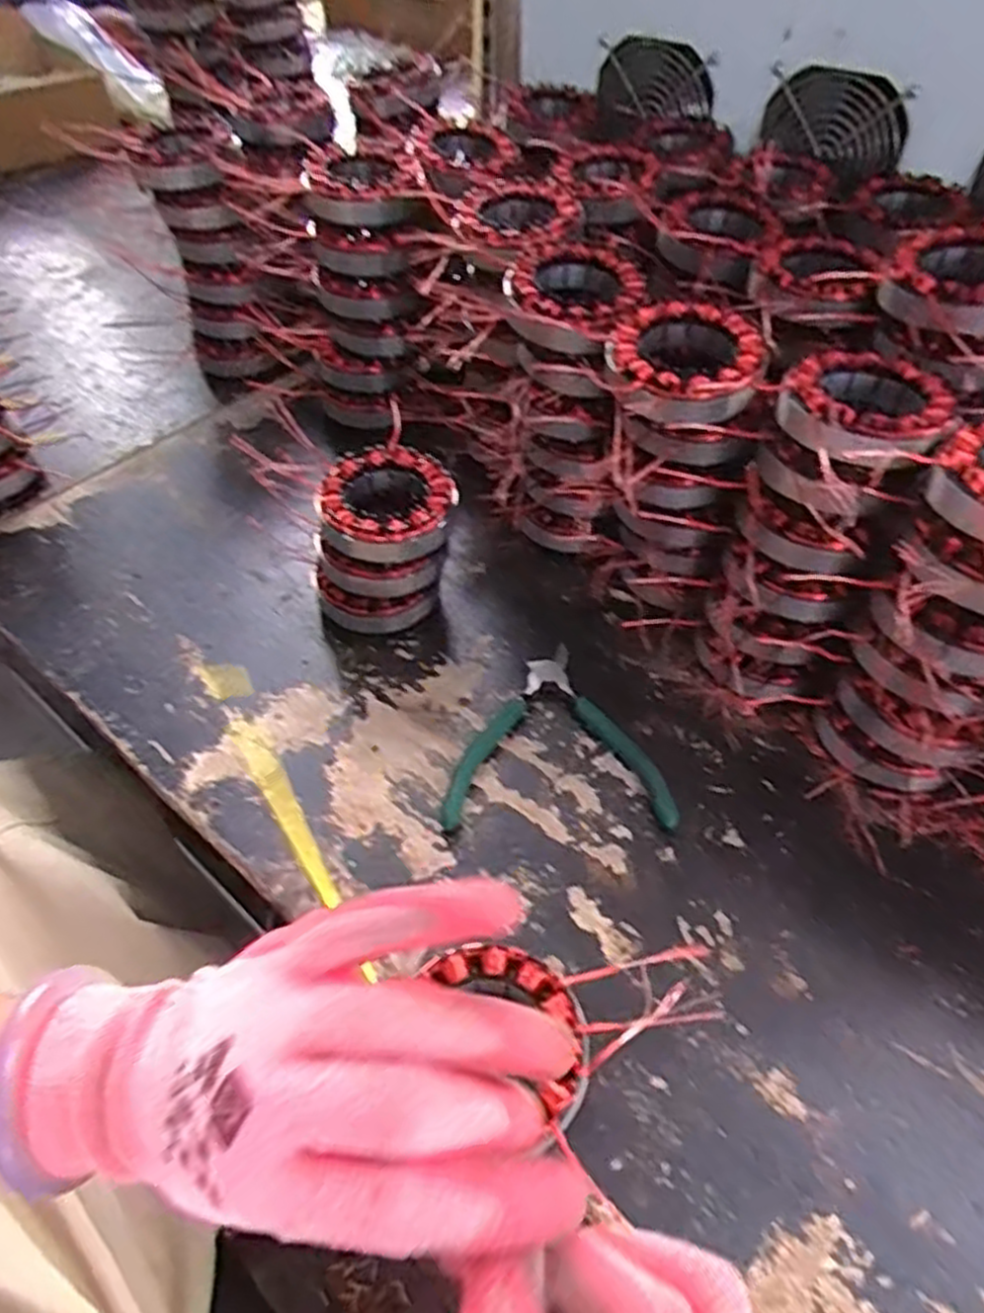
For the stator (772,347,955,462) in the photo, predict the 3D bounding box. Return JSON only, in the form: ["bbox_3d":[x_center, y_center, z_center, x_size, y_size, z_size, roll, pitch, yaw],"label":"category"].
[{"bbox_3d":[0.199,-0.132,0.407,0.084,0.024,0.085,-1,51,1],"label":"stator"}]

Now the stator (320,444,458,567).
[{"bbox_3d":[-0.068,-0.101,0.505,0.086,0.031,0.081,-1,51,1],"label":"stator"}]

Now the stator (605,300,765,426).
[{"bbox_3d":[0.110,-0.166,0.441,0.082,0.030,0.090,-3,51,0],"label":"stator"}]

